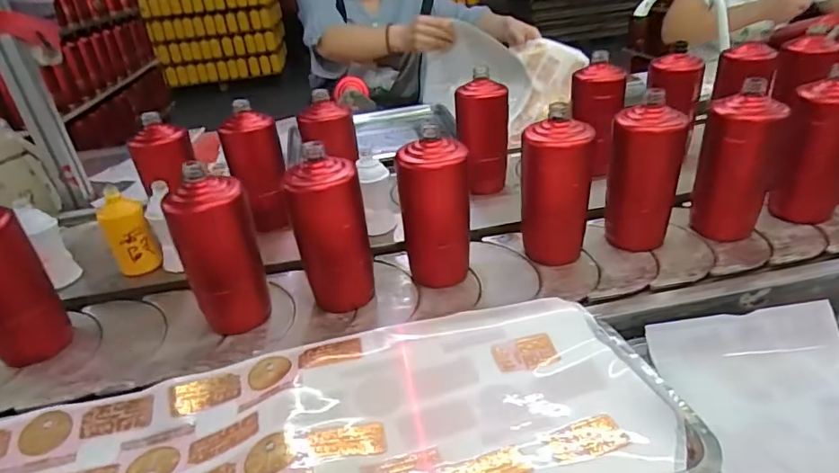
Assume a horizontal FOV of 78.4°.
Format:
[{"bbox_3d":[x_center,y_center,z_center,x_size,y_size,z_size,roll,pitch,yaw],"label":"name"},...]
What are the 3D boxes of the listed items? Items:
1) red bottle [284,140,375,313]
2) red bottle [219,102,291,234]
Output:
[{"bbox_3d":[-0.099,0.000,0.591,0.062,0.177,0.066,11,33,25],"label":"red bottle"},{"bbox_3d":[-0.251,-0.106,0.794,0.080,0.173,0.090,-12,30,-13],"label":"red bottle"}]

